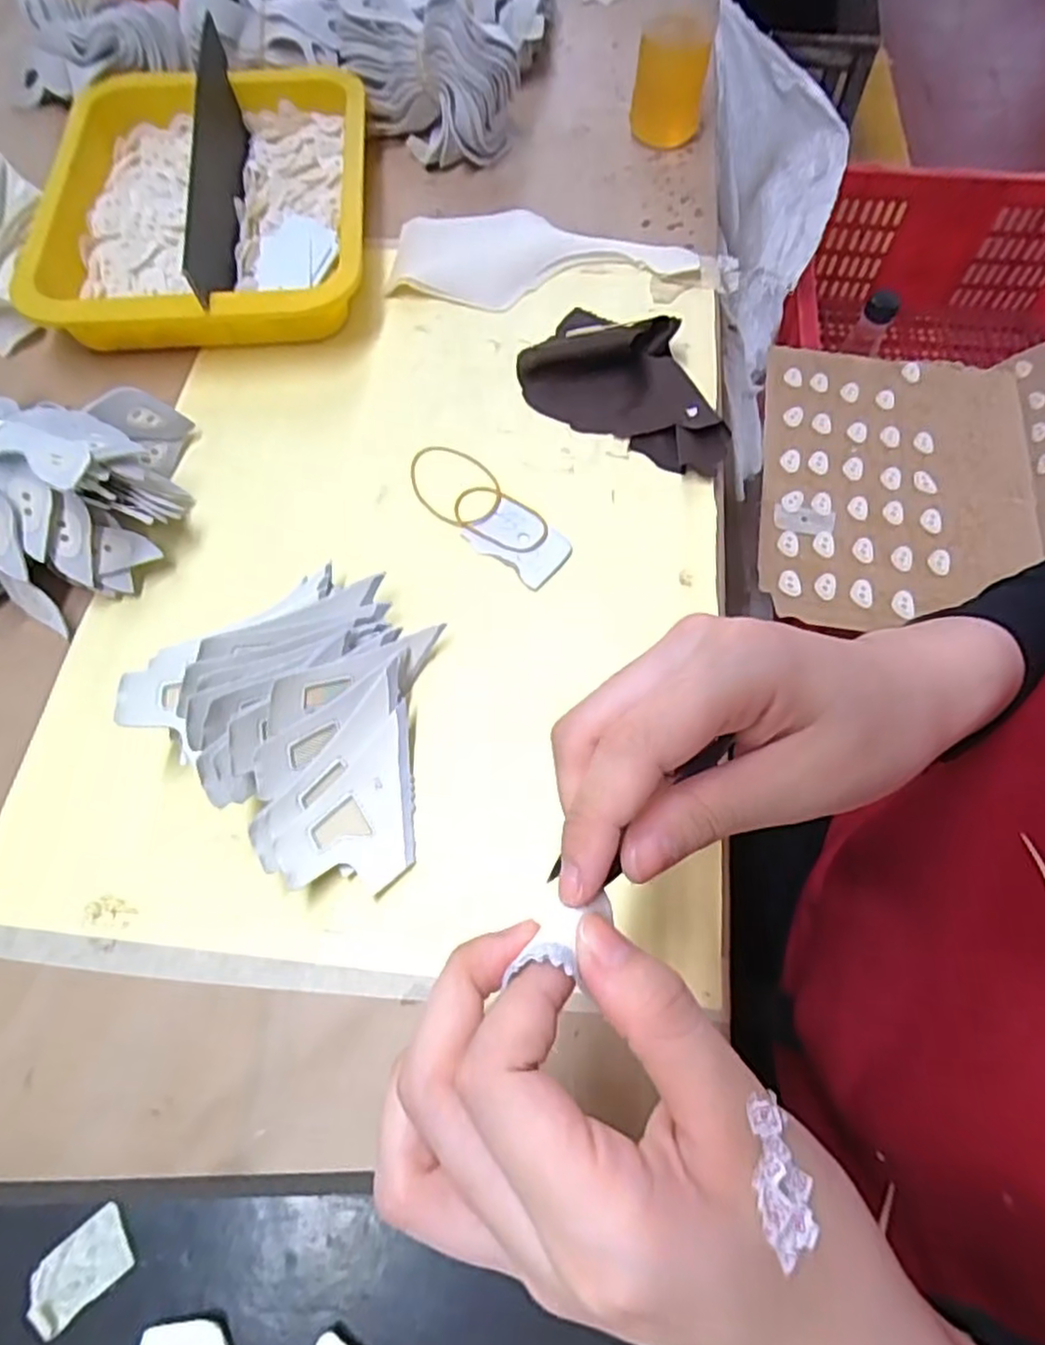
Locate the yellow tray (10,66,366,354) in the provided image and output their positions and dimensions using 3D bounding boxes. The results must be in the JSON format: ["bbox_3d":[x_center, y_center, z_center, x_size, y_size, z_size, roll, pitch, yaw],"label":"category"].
[{"bbox_3d":[-0.215,-0.310,0.480,0.216,0.060,0.262,-4,64,-3],"label":"yellow tray"}]

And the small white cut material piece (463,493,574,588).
[{"bbox_3d":[0.000,-0.071,0.382,0.052,0.006,0.038,36,69,16],"label":"small white cut material piece"}]

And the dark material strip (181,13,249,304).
[{"bbox_3d":[-0.197,-0.323,0.470,0.010,0.049,0.266,-15,65,16],"label":"dark material strip"}]

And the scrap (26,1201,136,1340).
[{"bbox_3d":[-0.142,0.191,0.230,0.031,0.004,0.020,-39,70,-18],"label":"scrap"}]

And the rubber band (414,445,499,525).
[{"bbox_3d":[-0.038,-0.105,0.401,0.061,0.007,0.044,38,69,17],"label":"rubber band"}]

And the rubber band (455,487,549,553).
[{"bbox_3d":[-0.011,-0.083,0.388,0.055,0.005,0.035,23,62,10],"label":"rubber band"}]

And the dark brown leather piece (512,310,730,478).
[{"bbox_3d":[0.065,-0.170,0.416,0.135,0.030,0.076,36,69,16],"label":"dark brown leather piece"}]

